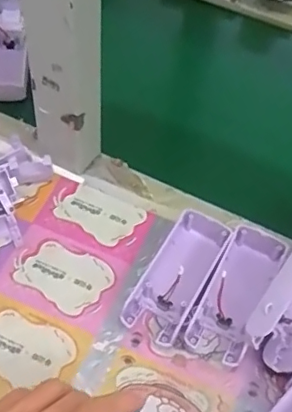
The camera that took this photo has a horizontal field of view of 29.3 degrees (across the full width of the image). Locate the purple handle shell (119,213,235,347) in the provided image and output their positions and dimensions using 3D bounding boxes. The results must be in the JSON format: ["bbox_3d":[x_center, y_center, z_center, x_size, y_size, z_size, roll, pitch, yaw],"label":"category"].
[{"bbox_3d":[0.026,0.054,0.436,0.046,0.028,0.105,27,56,12],"label":"purple handle shell"}]

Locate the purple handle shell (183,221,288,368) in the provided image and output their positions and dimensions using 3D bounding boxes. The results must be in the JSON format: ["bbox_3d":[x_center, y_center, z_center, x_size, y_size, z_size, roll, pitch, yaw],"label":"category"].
[{"bbox_3d":[0.073,0.064,0.435,0.042,0.026,0.116,25,55,12],"label":"purple handle shell"}]

